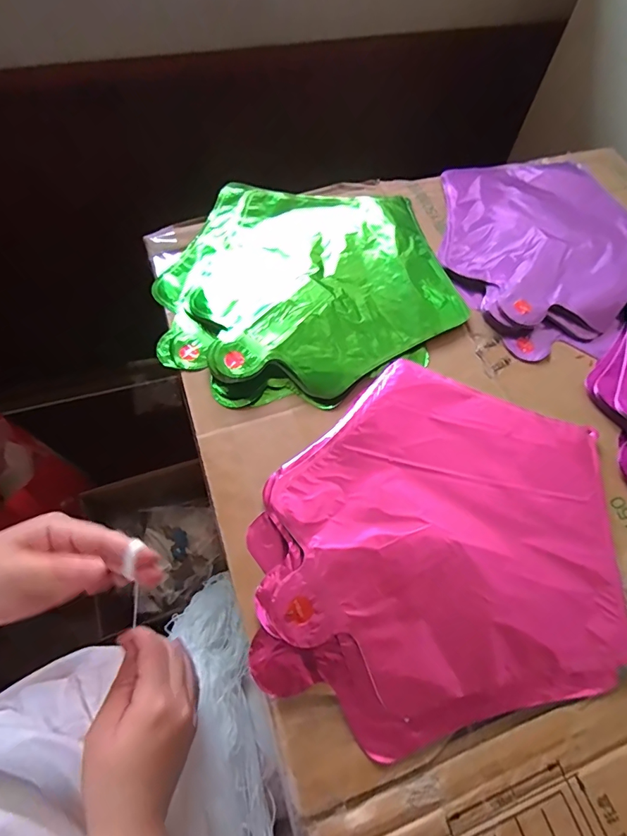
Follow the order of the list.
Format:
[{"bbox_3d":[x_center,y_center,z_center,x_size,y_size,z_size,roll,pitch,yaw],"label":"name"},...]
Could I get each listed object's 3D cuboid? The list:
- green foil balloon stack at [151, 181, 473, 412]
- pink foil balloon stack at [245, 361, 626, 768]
[{"bbox_3d":[-0.009,-0.129,0.401,0.254,0.020,0.242,-14,66,-9],"label":"green foil balloon stack"},{"bbox_3d":[0.087,0.080,0.307,0.238,0.019,0.245,11,64,2],"label":"pink foil balloon stack"}]

